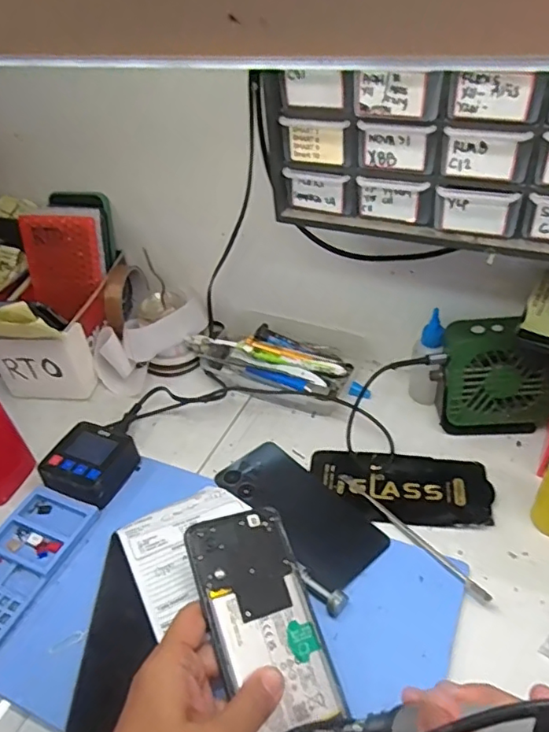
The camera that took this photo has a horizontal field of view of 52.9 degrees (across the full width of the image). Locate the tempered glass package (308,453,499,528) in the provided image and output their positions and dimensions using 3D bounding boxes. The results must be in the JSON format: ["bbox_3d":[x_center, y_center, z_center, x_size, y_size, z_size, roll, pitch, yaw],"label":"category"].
[{"bbox_3d":[0.114,0.112,0.507,0.158,0.010,0.071,2,42,10],"label":"tempered glass package"}]

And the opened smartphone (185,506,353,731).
[{"bbox_3d":[-0.003,0.179,0.369,0.079,0.012,0.163,-5,58,-31],"label":"opened smartphone"}]

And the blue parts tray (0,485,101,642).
[{"bbox_3d":[-0.222,0.169,0.462,0.070,0.008,0.148,14,45,22],"label":"blue parts tray"}]

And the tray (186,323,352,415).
[{"bbox_3d":[-0.004,-0.003,0.617,0.178,0.037,0.088,17,47,25],"label":"tray"}]

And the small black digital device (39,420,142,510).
[{"bbox_3d":[-0.176,0.092,0.527,0.071,0.029,0.075,16,46,24],"label":"small black digital device"}]

